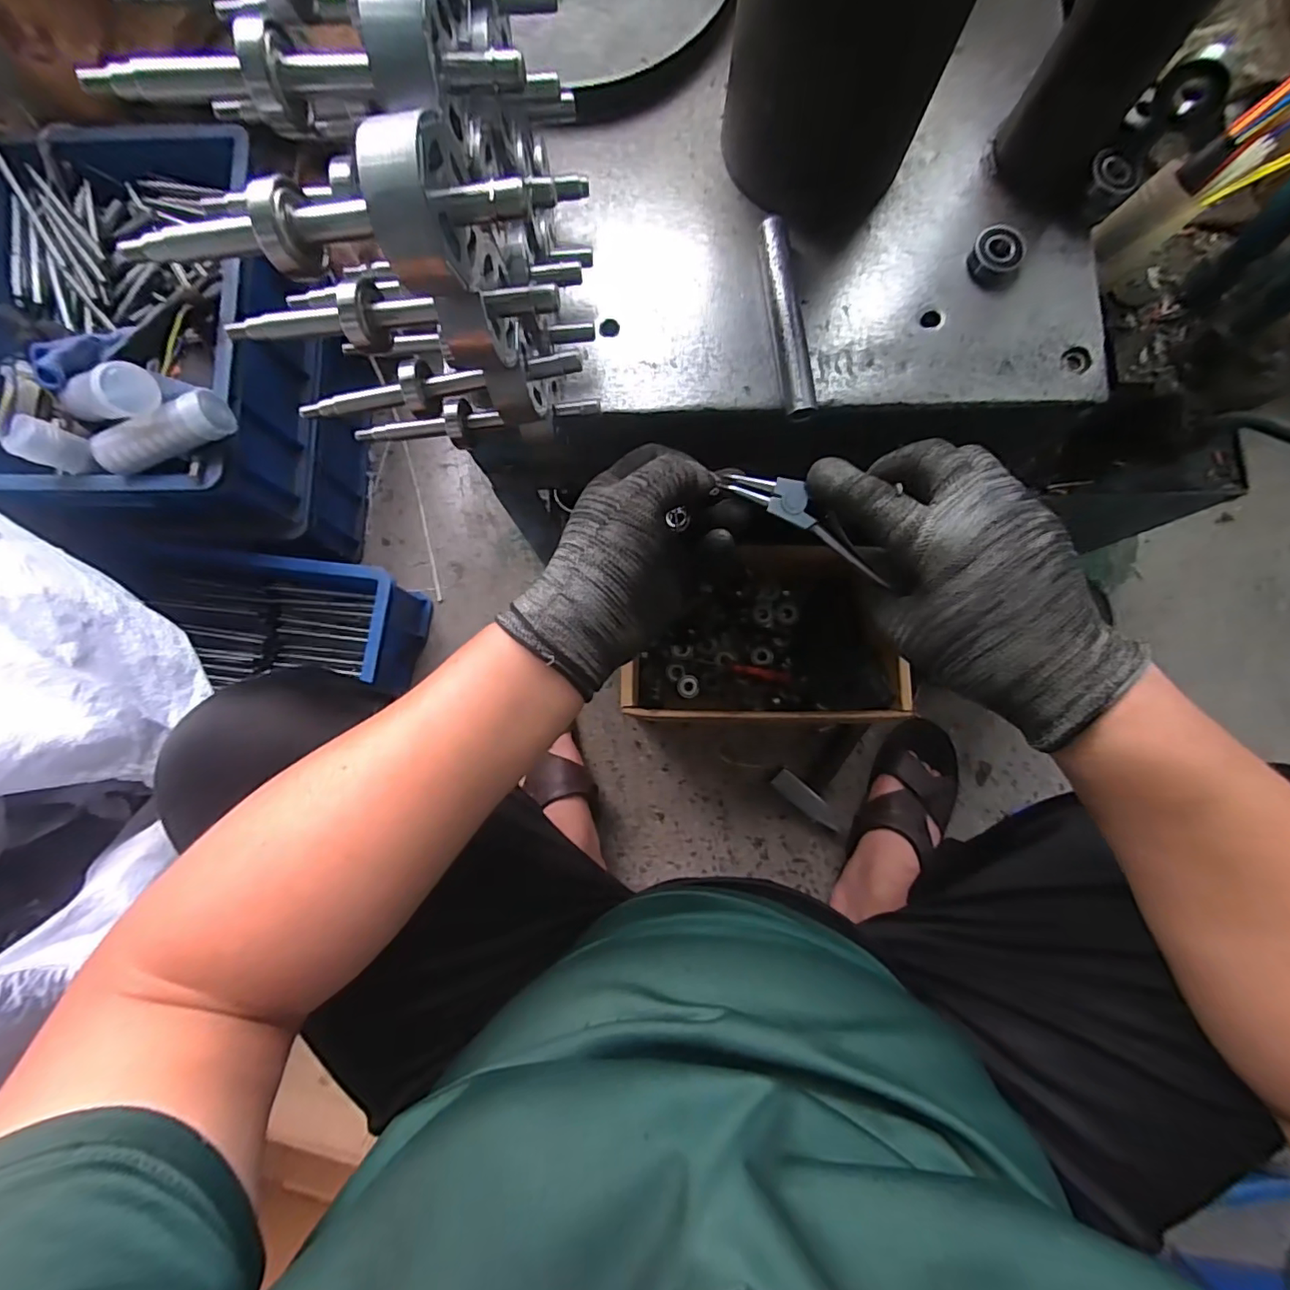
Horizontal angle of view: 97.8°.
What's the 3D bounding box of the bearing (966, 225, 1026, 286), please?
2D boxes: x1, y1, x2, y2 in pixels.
[{"bbox_3d":[0.243,-0.269,0.388,0.034,0.015,0.031,0,83,1],"label":"bearing"}]

